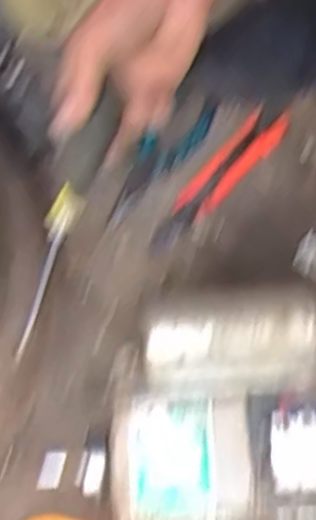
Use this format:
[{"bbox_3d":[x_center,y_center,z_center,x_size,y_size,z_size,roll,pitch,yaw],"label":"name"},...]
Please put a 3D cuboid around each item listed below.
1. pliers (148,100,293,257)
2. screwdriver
[{"bbox_3d":[0.058,-0.076,0.644,0.042,0.020,0.179,38,78,9],"label":"pliers"},{"bbox_3d":[-0.068,-0.029,0.480,0.025,0.028,0.186,19,84,4],"label":"screwdriver"}]

